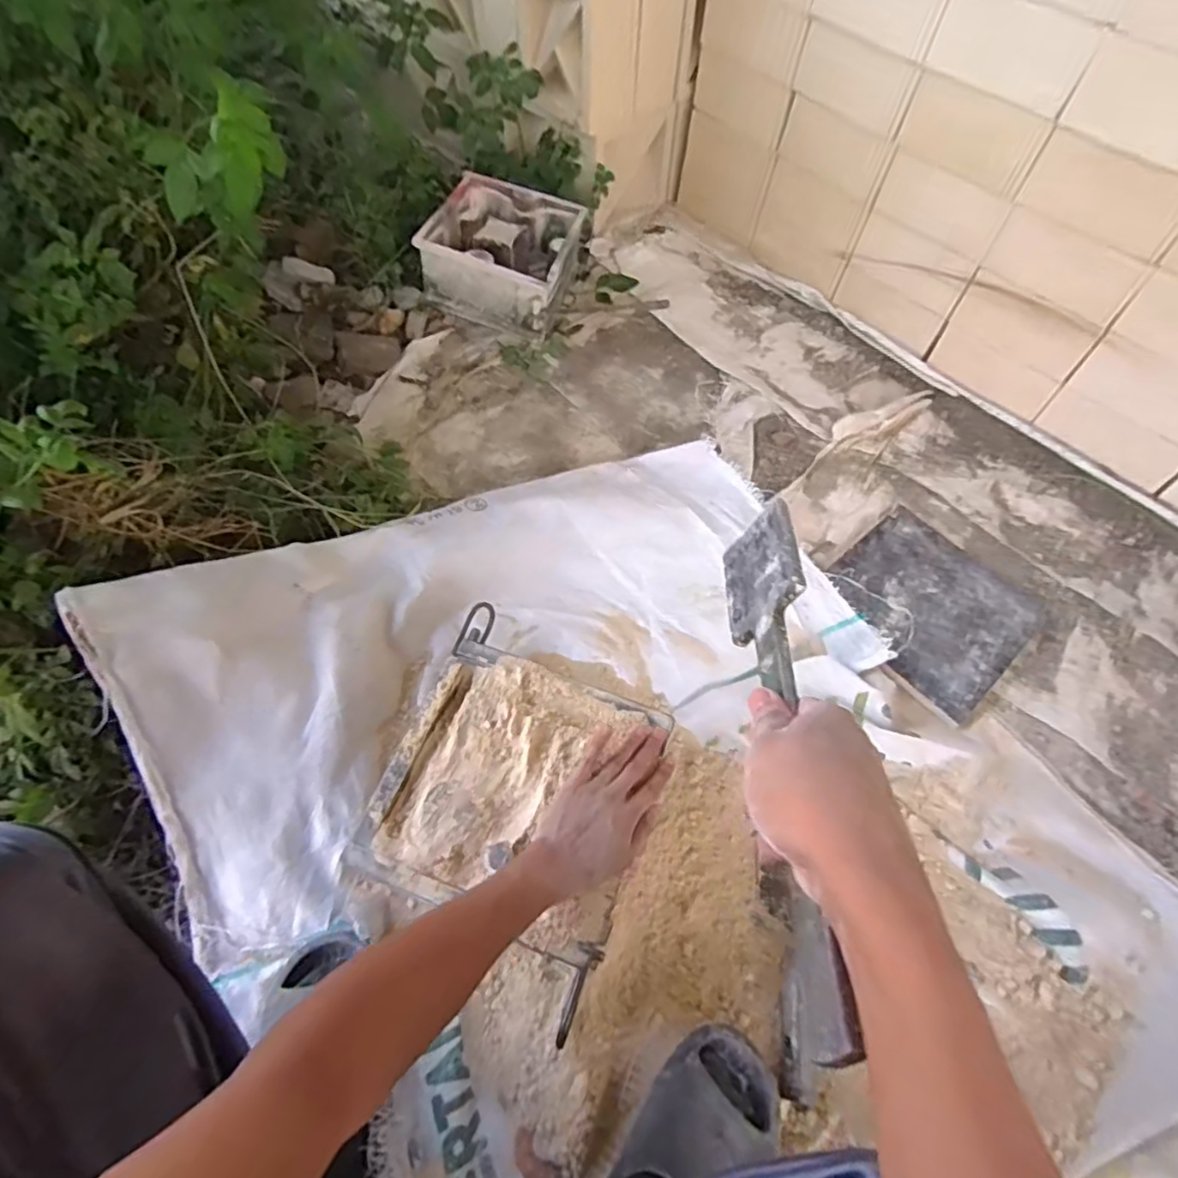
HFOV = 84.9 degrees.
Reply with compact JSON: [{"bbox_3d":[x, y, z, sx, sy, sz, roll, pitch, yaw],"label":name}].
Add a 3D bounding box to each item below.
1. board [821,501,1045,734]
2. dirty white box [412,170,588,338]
[{"bbox_3d":[0.468,0.019,0.884,0.263,0.016,0.246,-37,68,-24],"label":"board"},{"bbox_3d":[-0.149,-0.589,1.155,0.234,0.141,0.226,16,60,8],"label":"dirty white box"}]

